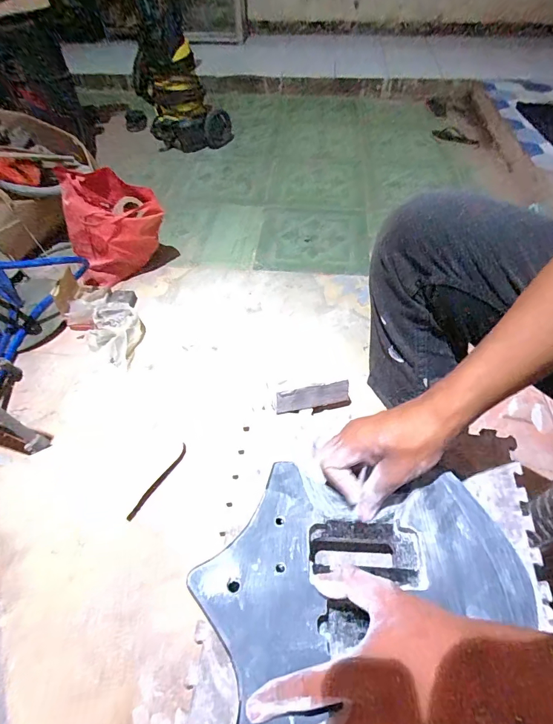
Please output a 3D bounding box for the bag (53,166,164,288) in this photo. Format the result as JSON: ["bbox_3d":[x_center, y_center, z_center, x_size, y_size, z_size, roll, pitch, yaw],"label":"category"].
[{"bbox_3d":[-0.489,-0.403,1.206,0.273,0.293,0.143,-25,56,-18],"label":"bag"}]

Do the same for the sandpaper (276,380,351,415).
[{"bbox_3d":[0.045,0.045,0.472,0.089,0.043,0.012,-10,53,-7],"label":"sandpaper"}]

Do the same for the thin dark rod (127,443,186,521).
[{"bbox_3d":[-0.129,0.132,0.438,0.010,0.004,0.097,24,56,18],"label":"thin dark rod"}]

